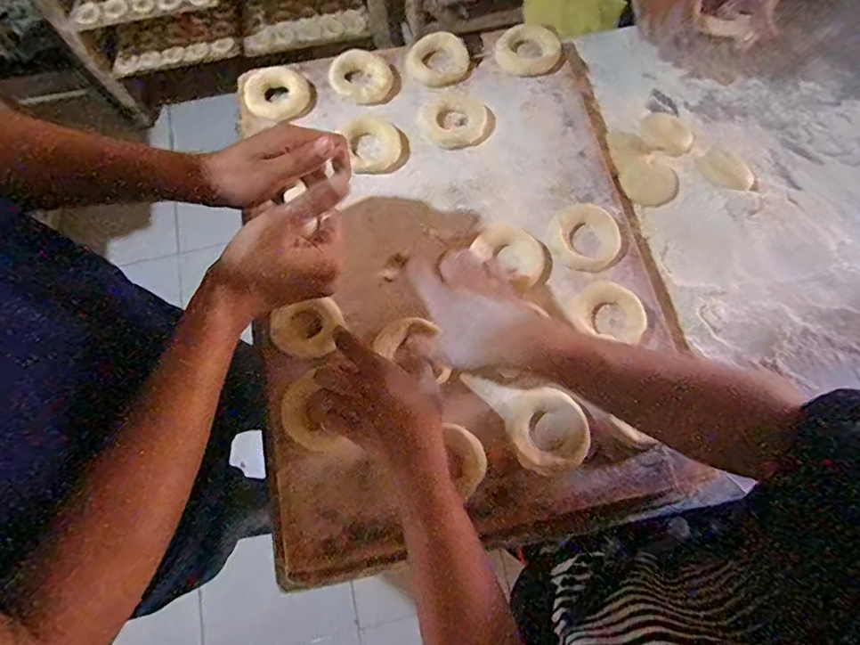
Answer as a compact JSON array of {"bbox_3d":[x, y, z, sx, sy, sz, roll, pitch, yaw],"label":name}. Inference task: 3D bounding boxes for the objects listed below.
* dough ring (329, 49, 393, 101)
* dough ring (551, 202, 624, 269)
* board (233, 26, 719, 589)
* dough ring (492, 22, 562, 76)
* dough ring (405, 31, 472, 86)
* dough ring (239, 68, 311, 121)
[{"bbox_3d":[-0.089,-0.316,0.639,0.078,0.020,0.065,38,74,13],"label":"dough ring"},{"bbox_3d":[0.179,-0.098,0.568,0.075,0.015,0.075,0,70,0],"label":"dough ring"},{"bbox_3d":[0.035,-0.079,0.571,0.459,0.041,0.598,-10,73,-3],"label":"board"},{"bbox_3d":[0.129,-0.363,0.661,0.088,0.026,0.067,-9,67,-6],"label":"dough ring"},{"bbox_3d":[0.012,-0.345,0.655,0.078,0.026,0.078,0,70,0],"label":"dough ring"},{"bbox_3d":[-0.195,-0.285,0.627,0.089,0.022,0.070,-9,70,-3],"label":"dough ring"}]

